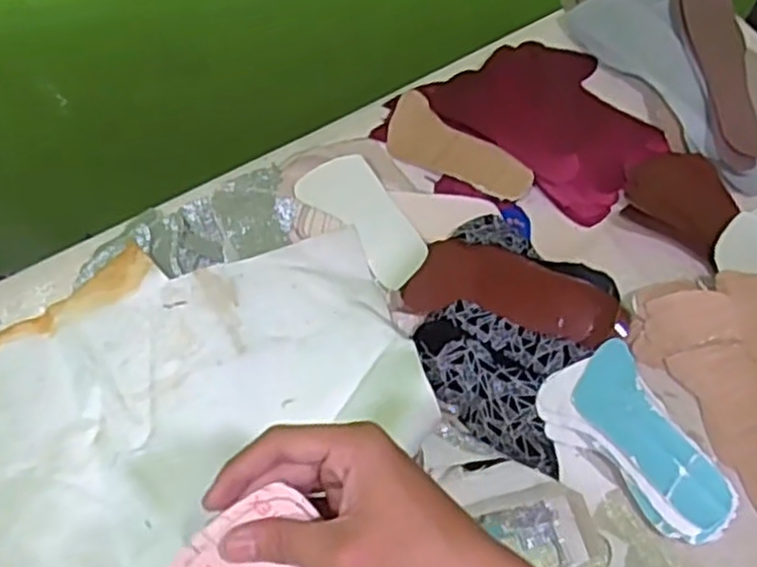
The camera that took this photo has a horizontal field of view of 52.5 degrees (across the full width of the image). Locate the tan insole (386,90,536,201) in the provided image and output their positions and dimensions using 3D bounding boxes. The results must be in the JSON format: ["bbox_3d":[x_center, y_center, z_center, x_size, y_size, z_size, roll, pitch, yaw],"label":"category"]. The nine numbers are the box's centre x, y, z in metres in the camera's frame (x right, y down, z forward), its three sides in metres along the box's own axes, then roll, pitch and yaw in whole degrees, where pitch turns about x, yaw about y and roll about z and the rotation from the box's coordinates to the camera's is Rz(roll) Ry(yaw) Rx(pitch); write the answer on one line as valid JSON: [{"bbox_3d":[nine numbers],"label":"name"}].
[{"bbox_3d":[0.079,-0.137,0.811,0.171,0.009,0.068,39,89,20],"label":"tan insole"}]

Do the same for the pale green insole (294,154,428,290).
[{"bbox_3d":[-0.014,-0.063,0.755,0.069,0.007,0.149,-40,75,8],"label":"pale green insole"}]

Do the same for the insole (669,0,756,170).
[{"bbox_3d":[0.380,-0.240,0.856,0.080,0.015,0.244,-1,70,-17],"label":"insole"}]

